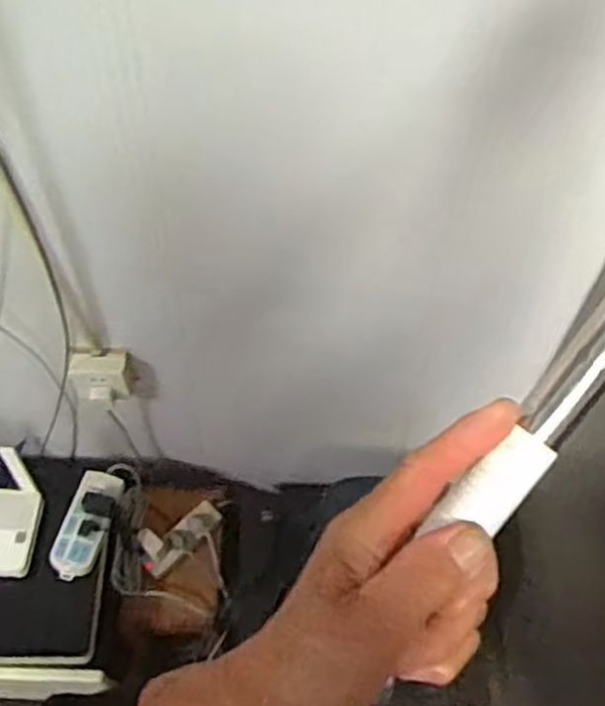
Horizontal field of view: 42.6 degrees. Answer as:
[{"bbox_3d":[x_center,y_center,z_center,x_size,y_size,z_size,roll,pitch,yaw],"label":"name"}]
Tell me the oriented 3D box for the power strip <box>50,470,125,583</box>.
[{"bbox_3d":[-0.391,0.313,1.422,0.080,0.064,0.207,13,57,7],"label":"power strip"}]

